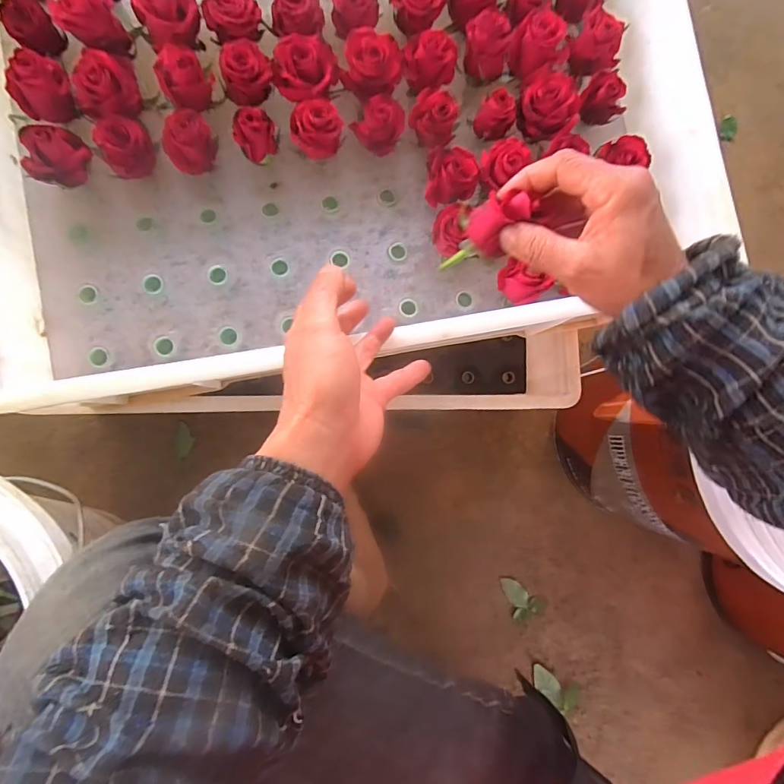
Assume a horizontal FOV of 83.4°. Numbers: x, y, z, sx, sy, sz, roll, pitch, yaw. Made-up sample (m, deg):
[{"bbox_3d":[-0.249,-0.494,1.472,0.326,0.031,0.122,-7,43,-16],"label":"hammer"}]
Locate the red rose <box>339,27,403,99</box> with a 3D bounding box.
[{"bbox_3d":[-0.019,-0.298,0.401,0.055,0.035,0.051,0,86,-6],"label":"red rose"}]

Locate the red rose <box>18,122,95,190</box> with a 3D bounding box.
[{"bbox_3d":[-0.283,-0.197,0.372,0.038,0.046,0.045,22,84,-5],"label":"red rose"}]

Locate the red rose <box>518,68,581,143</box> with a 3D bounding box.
[{"bbox_3d":[0.148,-0.271,0.415,0.052,0.042,0.043,39,83,-2],"label":"red rose"}]

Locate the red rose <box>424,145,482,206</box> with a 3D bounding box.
[{"bbox_3d":[0.054,-0.198,0.414,0.047,0.047,0.042,5,85,-6],"label":"red rose"}]

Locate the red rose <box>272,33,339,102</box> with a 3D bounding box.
[{"bbox_3d":[-0.077,-0.283,0.393,0.057,0.040,0.055,-2,86,-7],"label":"red rose"}]

